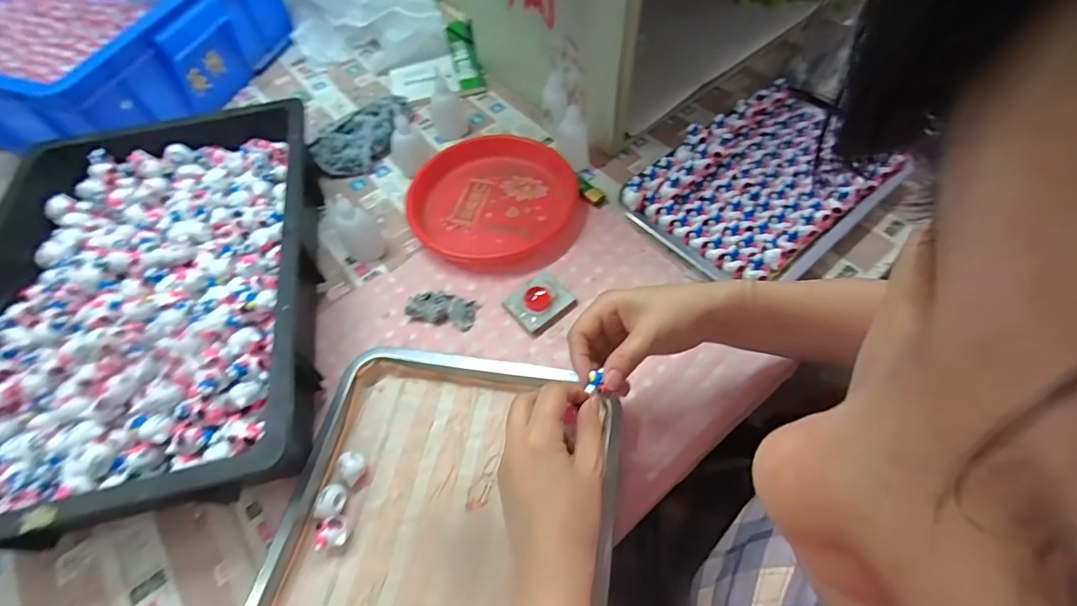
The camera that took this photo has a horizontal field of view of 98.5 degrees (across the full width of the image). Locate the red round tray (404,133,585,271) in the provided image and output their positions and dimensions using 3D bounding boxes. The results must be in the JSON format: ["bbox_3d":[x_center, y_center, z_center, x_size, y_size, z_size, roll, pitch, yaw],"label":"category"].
[{"bbox_3d":[-0.049,-0.120,0.559,0.199,0.035,0.190,-1,58,2],"label":"red round tray"}]

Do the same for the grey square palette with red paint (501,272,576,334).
[{"bbox_3d":[0.001,-0.001,0.490,0.061,0.022,0.053,-38,64,-18],"label":"grey square palette with red paint"}]

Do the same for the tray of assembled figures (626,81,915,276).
[{"bbox_3d":[0.258,-0.140,0.530,0.287,0.032,0.197,-39,73,-13],"label":"tray of assembled figures"}]

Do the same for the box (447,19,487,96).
[{"bbox_3d":[-0.114,-0.386,0.729,0.044,0.025,0.201,-13,59,-5],"label":"box"}]

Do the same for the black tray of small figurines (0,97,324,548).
[{"bbox_3d":[-0.391,-0.018,0.458,0.314,0.101,0.440,-13,59,-5],"label":"black tray of small figurines"}]

